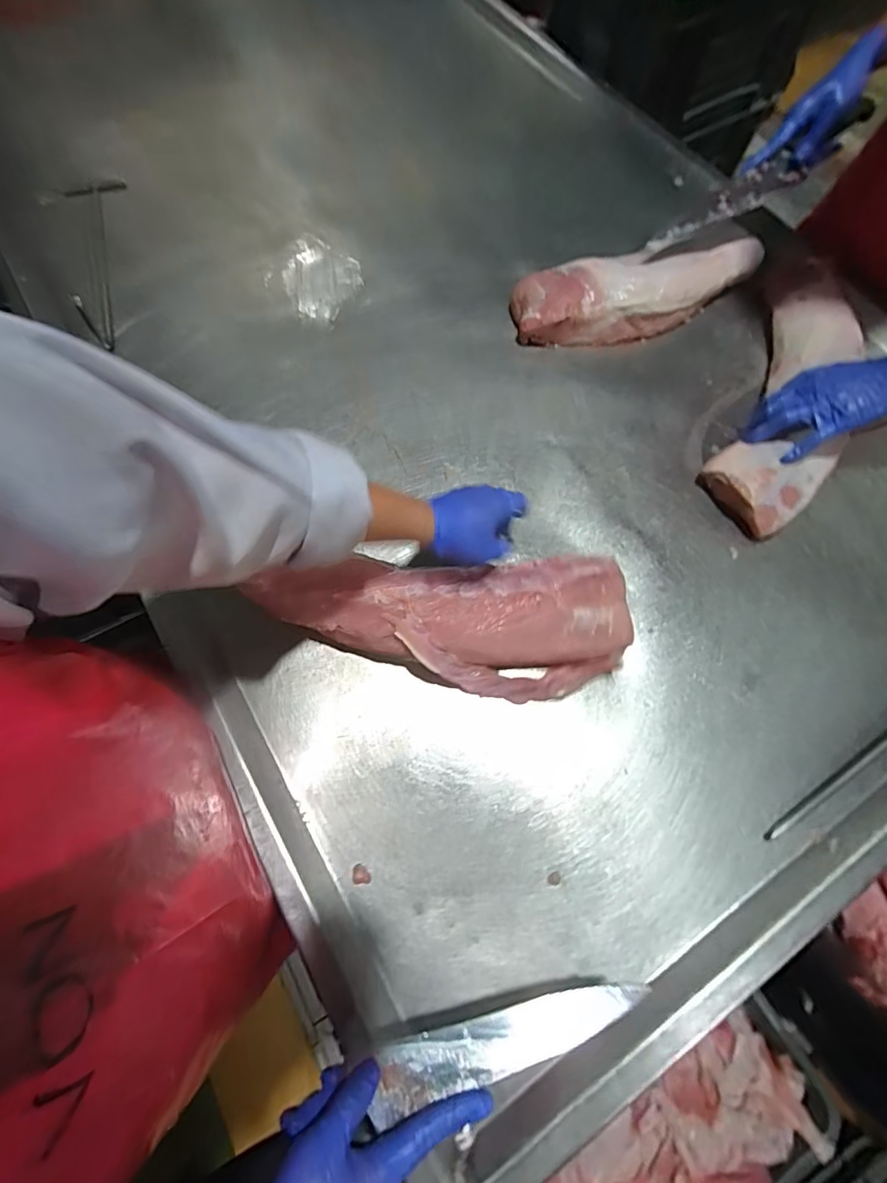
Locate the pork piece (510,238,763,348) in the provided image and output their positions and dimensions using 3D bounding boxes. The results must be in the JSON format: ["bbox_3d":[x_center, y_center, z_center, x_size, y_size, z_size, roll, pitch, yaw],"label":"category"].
[{"bbox_3d":[0.303,-0.462,0.773,0.391,0.058,0.116,-13,70,-5],"label":"pork piece"}]

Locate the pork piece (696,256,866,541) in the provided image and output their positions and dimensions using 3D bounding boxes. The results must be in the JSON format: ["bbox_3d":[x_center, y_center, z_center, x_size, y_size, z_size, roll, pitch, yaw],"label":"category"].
[{"bbox_3d":[0.497,-0.281,0.699,0.148,0.063,0.458,26,71,9],"label":"pork piece"}]

